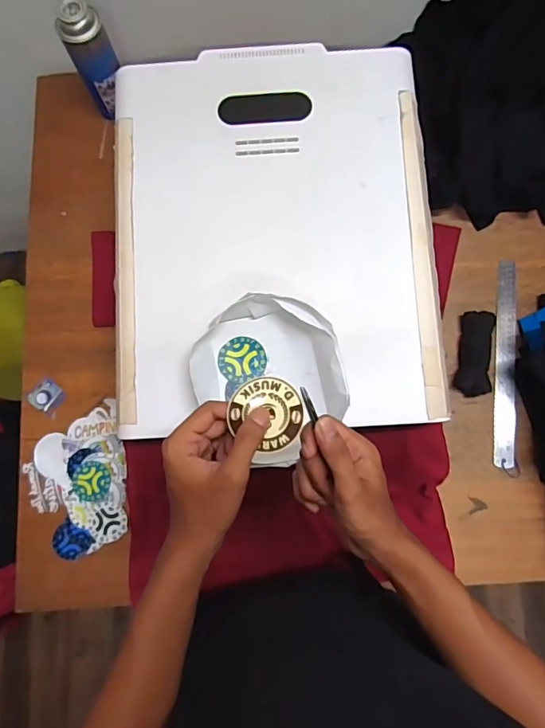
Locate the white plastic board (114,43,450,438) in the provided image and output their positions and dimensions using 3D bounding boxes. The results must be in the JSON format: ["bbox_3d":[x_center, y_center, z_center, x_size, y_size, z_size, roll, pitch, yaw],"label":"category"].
[{"bbox_3d":[0.000,-0.171,0.583,0.393,0.018,0.493,-4,82,0],"label":"white plastic board"}]

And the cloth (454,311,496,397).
[{"bbox_3d":[0.310,-0.016,0.701,0.049,0.027,0.127,5,81,2],"label":"cloth"}]

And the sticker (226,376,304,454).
[{"bbox_3d":[-0.004,0.042,0.397,0.065,0.004,0.058,43,86,-6],"label":"sticker"}]

